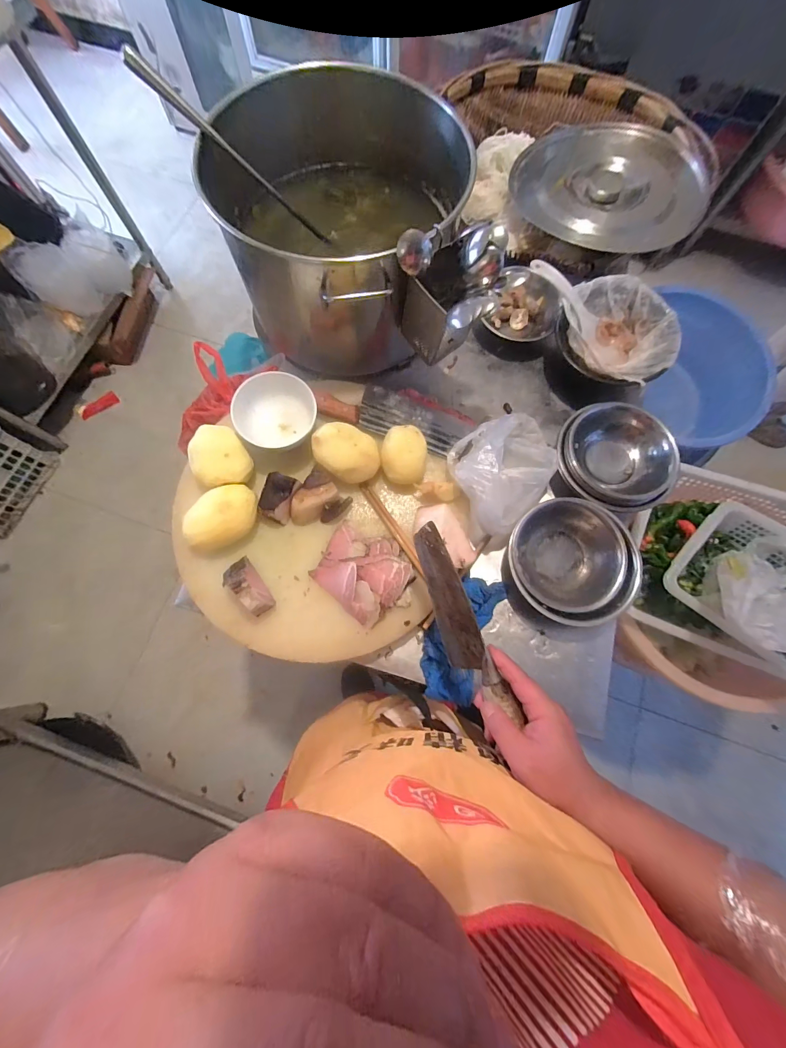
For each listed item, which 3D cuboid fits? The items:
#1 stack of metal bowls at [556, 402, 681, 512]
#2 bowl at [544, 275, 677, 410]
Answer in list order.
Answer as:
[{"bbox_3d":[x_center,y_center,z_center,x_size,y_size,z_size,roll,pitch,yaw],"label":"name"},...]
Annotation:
[{"bbox_3d":[0.317,-0.090,0.538,0.162,0.067,0.144,7,75,1],"label":"stack of metal bowls"},{"bbox_3d":[0.337,-0.283,0.595,0.167,0.088,0.175,0,74,-1],"label":"bowl"}]

